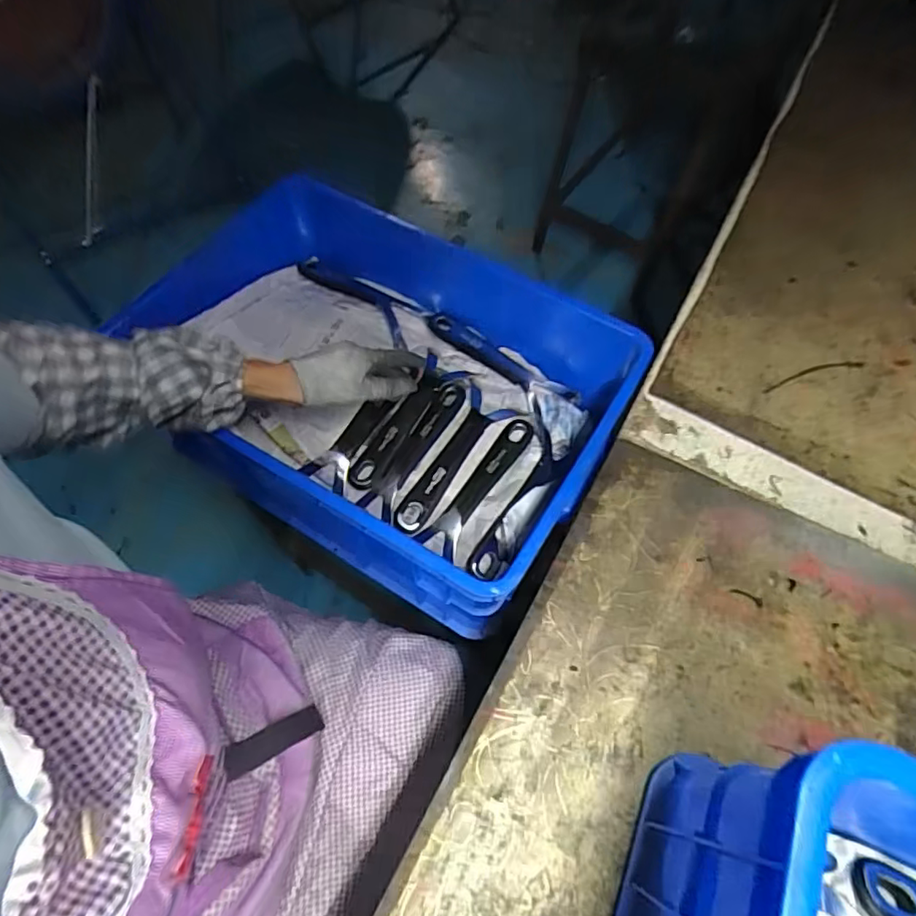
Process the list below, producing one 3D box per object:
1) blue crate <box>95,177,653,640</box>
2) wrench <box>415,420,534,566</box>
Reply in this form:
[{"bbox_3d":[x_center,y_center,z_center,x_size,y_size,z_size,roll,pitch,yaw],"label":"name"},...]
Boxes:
[{"bbox_3d":[-0.099,-0.082,0.694,0.534,0.195,0.339,28,66,13],"label":"blue crate"},{"bbox_3d":[0.029,0.031,0.667,0.041,0.018,0.188,32,67,15],"label":"wrench"}]

